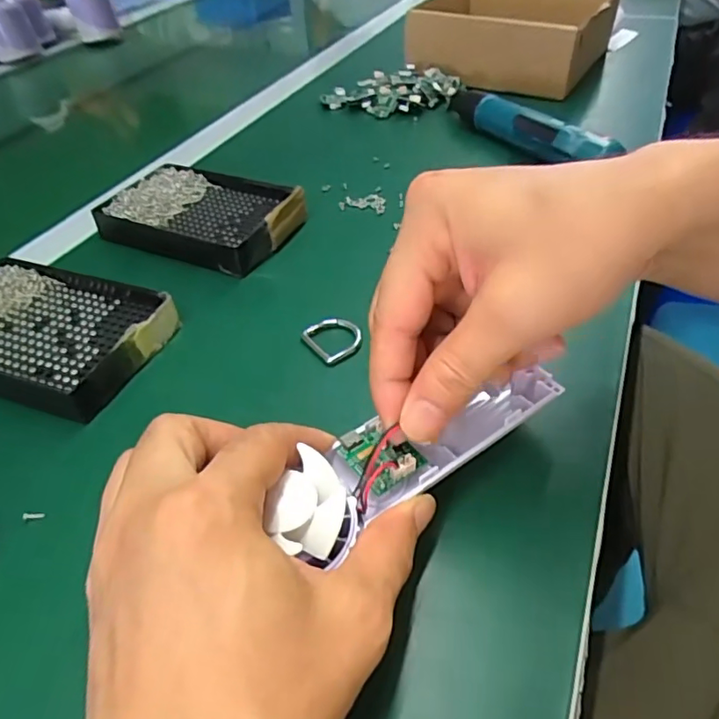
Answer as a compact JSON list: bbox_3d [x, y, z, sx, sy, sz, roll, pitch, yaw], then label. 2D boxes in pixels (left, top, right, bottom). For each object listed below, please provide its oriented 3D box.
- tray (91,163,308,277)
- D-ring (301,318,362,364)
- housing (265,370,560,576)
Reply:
[{"bbox_3d":[-0.120,-0.111,0.427,0.141,0.026,0.091,18,48,20],"label":"tray"},{"bbox_3d":[-0.013,-0.013,0.335,0.033,0.008,0.036,-26,52,-27],"label":"D-ring"},{"bbox_3d":[0.026,0.036,0.239,0.145,0.034,0.044,-21,47,-26],"label":"housing"}]

